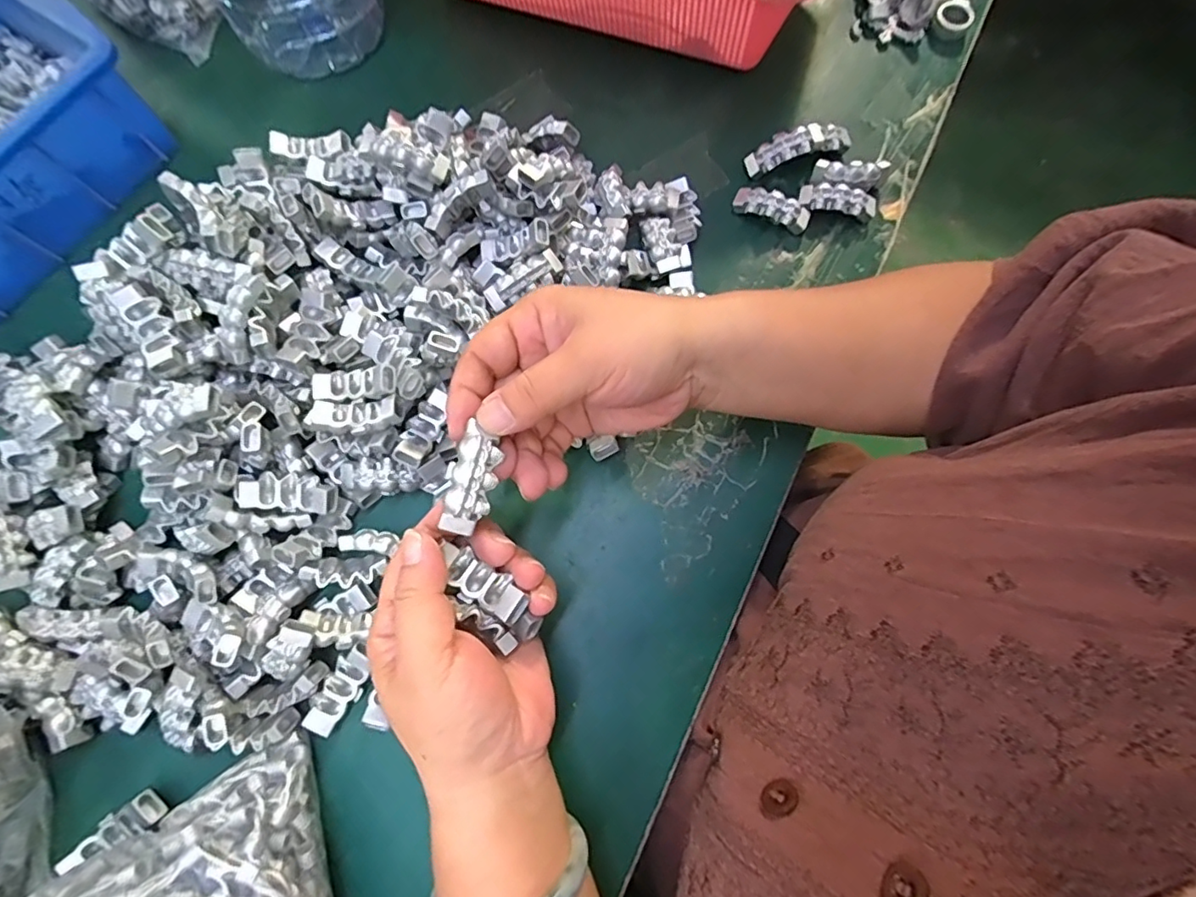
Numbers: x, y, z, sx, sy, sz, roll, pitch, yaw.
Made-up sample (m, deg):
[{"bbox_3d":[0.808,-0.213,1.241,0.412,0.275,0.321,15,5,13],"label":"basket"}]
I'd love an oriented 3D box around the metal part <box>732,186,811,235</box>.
[{"bbox_3d":[0.113,-0.157,0.355,0.048,0.012,0.018,21,76,5],"label":"metal part"}]

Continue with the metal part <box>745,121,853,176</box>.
[{"bbox_3d":[0.133,-0.197,0.359,0.070,0.023,0.020,-21,76,-6],"label":"metal part"}]

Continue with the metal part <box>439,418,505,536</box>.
[{"bbox_3d":[-0.053,0.014,0.231,0.018,0.009,0.043,10,85,2],"label":"metal part"}]

